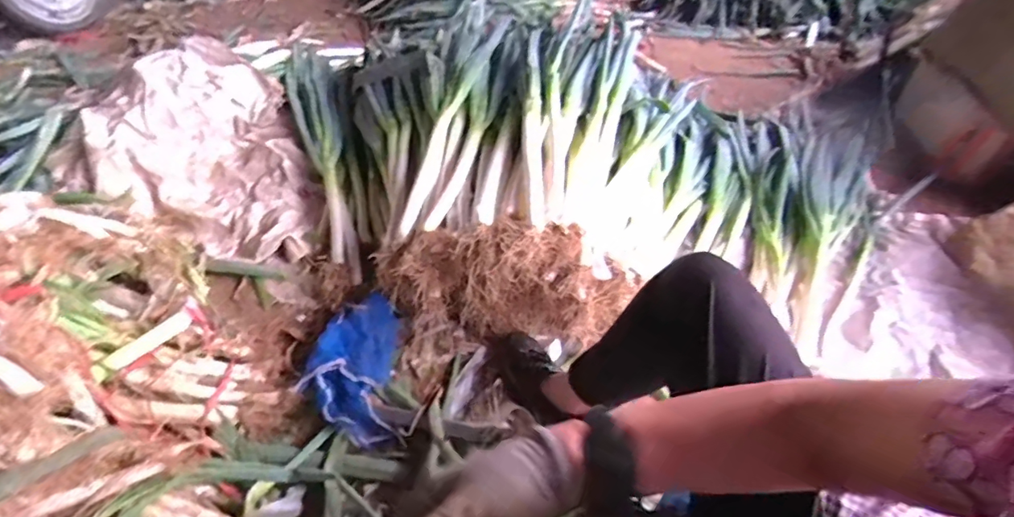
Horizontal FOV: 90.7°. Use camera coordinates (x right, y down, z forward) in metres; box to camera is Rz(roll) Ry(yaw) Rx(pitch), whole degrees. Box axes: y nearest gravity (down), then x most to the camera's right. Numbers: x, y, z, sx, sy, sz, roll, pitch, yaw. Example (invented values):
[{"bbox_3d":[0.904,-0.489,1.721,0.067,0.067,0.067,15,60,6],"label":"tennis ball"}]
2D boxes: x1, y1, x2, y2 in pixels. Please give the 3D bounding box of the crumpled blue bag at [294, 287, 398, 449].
[{"bbox_3d":[-0.276,0.189,0.893,0.147,0.066,0.272,-3,46,-6],"label":"crumpled blue bag"}]

